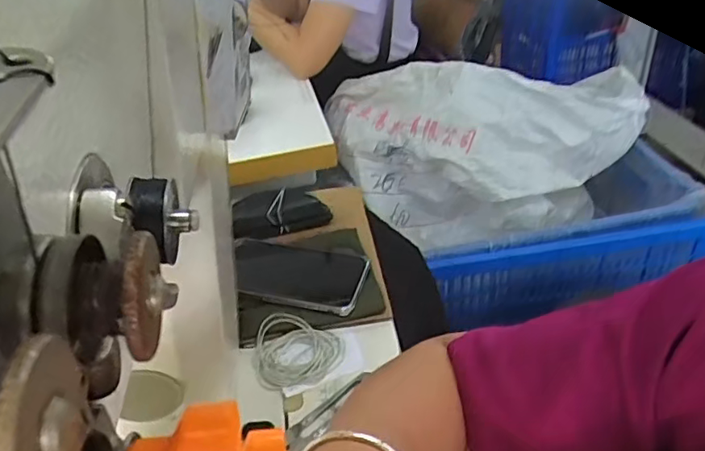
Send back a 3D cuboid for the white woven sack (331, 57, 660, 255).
[{"bbox_3d":[0.235,-0.152,1.092,0.549,0.322,0.286,1,38,11],"label":"white woven sack"}]

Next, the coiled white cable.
[{"bbox_3d":[-0.056,0.121,0.540,0.084,0.017,0.076,10,40,21],"label":"coiled white cable"}]

